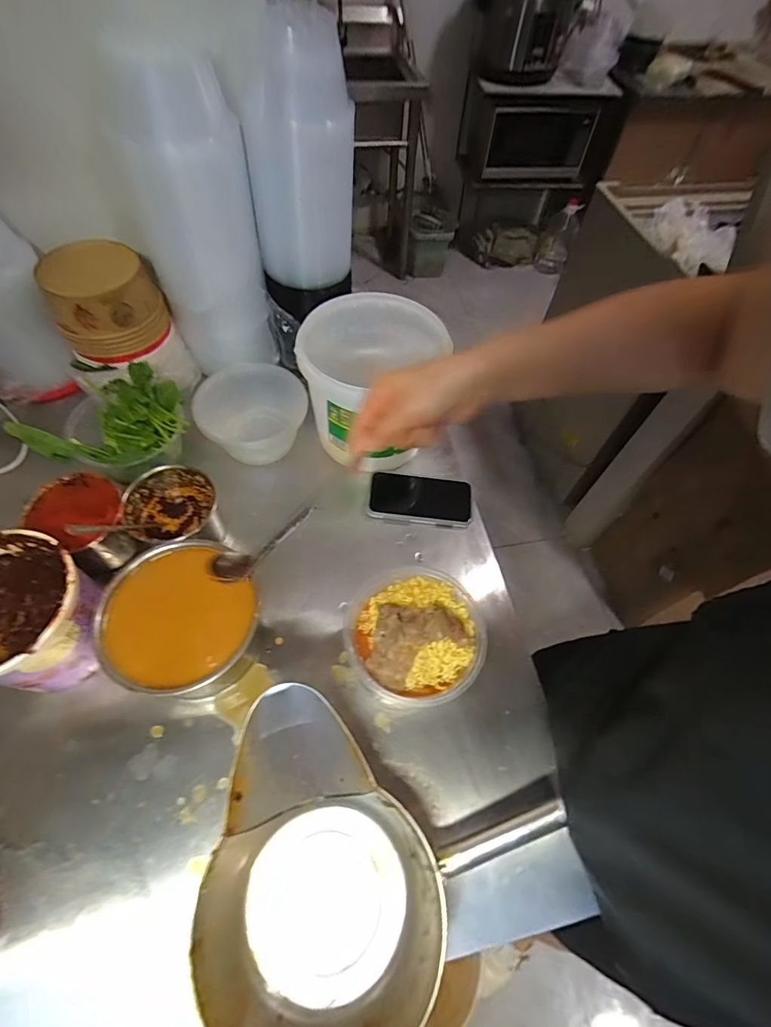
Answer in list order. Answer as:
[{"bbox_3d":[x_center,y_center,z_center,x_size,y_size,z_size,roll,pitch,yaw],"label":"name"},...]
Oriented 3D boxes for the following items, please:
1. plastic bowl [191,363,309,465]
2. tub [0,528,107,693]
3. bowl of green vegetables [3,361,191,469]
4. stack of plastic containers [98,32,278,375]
[{"bbox_3d":[-0.215,-0.162,0.726,0.157,0.078,0.165,1,59,-2],"label":"plastic bowl"},{"bbox_3d":[-0.403,0.122,0.509,0.151,0.144,0.148,13,59,5],"label":"tub"},{"bbox_3d":[-0.404,-0.135,0.672,0.208,0.109,0.178,-6,60,-7],"label":"bowl of green vegetables"},{"bbox_3d":[-0.291,-0.445,0.700,0.163,0.402,0.166,-20,62,-14],"label":"stack of plastic containers"}]

